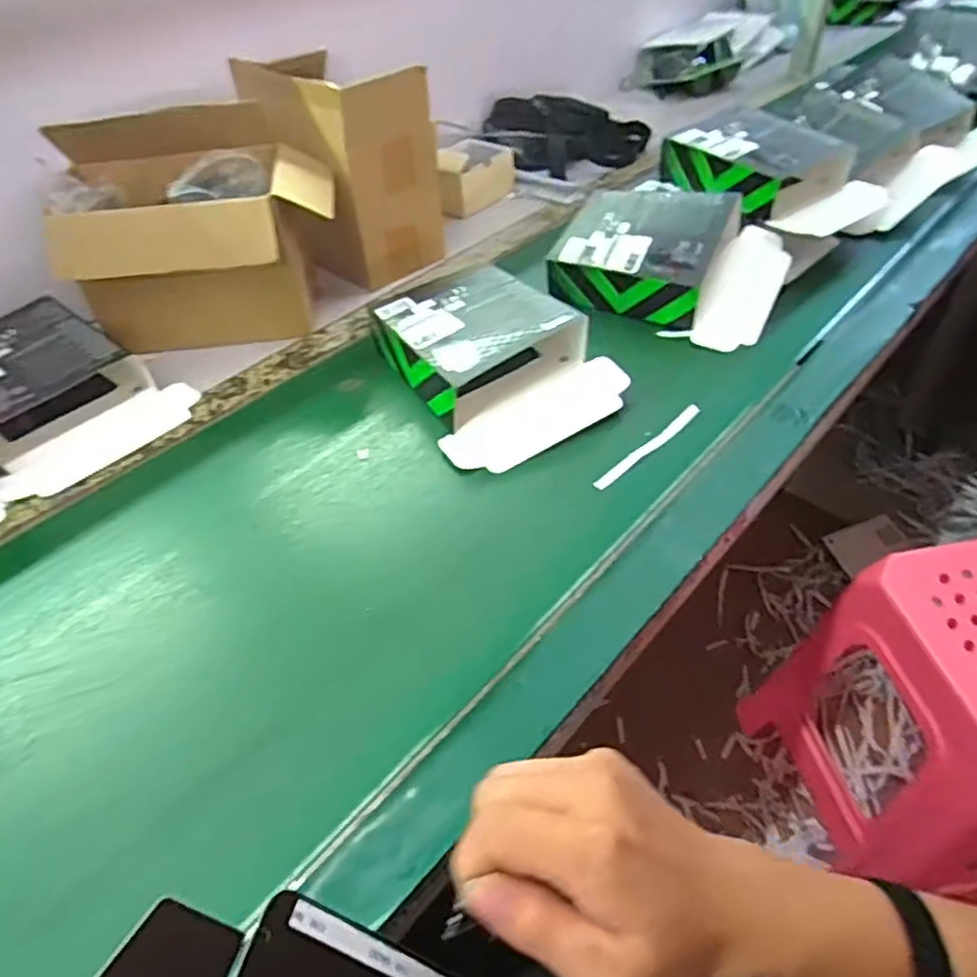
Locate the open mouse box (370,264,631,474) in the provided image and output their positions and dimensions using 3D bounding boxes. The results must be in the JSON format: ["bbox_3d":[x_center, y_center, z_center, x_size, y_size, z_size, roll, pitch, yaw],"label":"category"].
[{"bbox_3d":[0.008,-0.136,0.706,0.185,0.069,0.241,-26,52,-20],"label":"open mouse box"}]

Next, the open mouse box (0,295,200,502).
[{"bbox_3d":[-0.448,-0.111,0.705,0.258,0.058,0.186,33,57,28],"label":"open mouse box"}]

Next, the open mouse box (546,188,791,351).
[{"bbox_3d":[0.212,-0.275,0.806,0.246,0.078,0.181,20,51,19],"label":"open mouse box"}]

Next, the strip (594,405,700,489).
[{"bbox_3d":[0.151,-0.040,0.638,0.143,0.004,0.014,-36,54,-26],"label":"strip"}]

